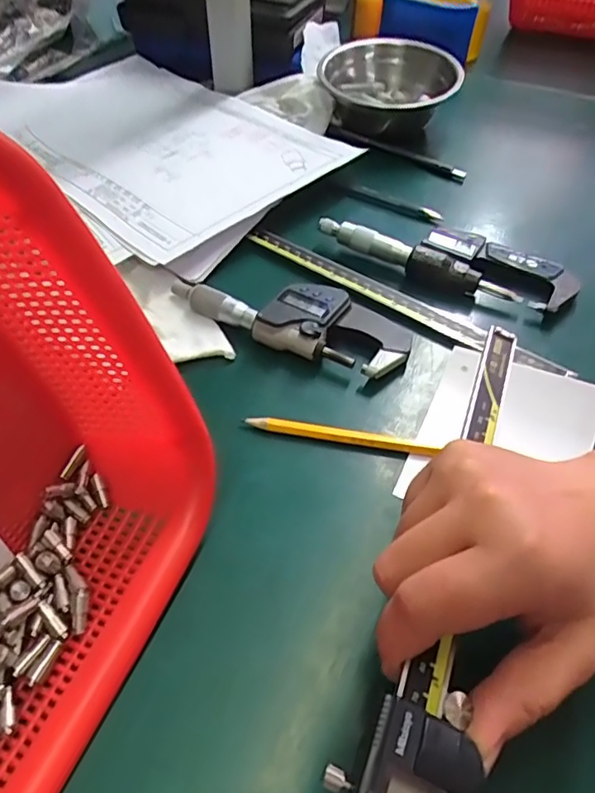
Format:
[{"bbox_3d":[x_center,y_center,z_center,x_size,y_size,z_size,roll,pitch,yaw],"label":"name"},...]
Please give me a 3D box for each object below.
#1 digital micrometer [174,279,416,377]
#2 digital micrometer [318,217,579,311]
[{"bbox_3d":[-0.002,-0.057,0.363,0.152,0.021,0.059,21,53,14],"label":"digital micrometer"},{"bbox_3d":[0.110,-0.106,0.412,0.180,0.022,0.054,26,54,18],"label":"digital micrometer"}]

